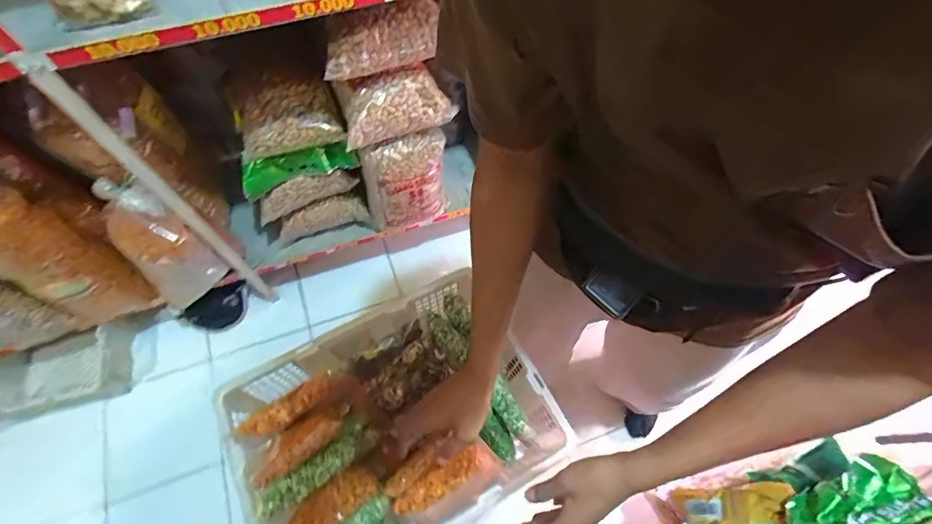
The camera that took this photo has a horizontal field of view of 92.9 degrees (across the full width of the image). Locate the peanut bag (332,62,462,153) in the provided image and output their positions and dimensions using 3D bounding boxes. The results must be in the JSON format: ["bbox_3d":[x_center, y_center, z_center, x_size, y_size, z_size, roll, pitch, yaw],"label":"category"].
[{"bbox_3d":[-0.143,-0.332,0.929,0.248,0.135,0.055,-22,33,-19],"label":"peanut bag"}]

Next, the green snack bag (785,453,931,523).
[{"bbox_3d":[0.626,0.401,0.710,0.214,0.055,0.101,-22,29,-9],"label":"green snack bag"}]

